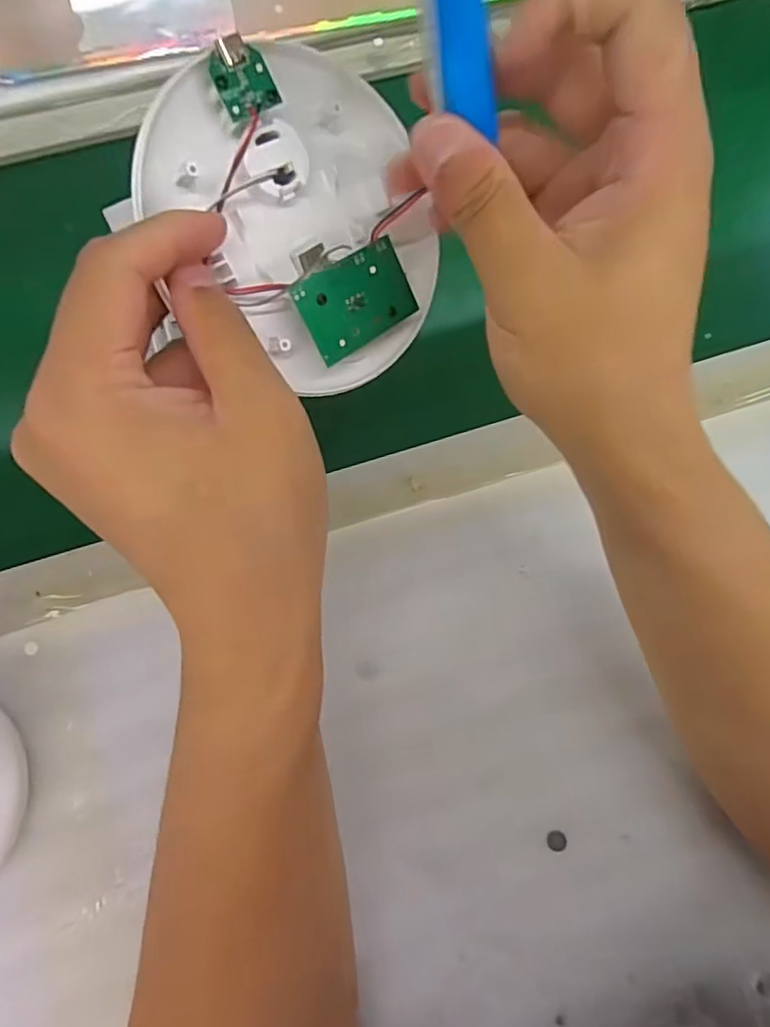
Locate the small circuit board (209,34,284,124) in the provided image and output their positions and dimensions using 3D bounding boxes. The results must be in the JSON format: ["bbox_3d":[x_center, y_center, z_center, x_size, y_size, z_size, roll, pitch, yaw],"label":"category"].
[{"bbox_3d":[-0.044,-0.134,0.183,0.020,0.004,0.020,-38,123,-24],"label":"small circuit board"}]

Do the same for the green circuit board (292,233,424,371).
[{"bbox_3d":[-0.009,-0.075,0.210,0.044,0.004,0.029,-37,116,-22],"label":"green circuit board"}]

